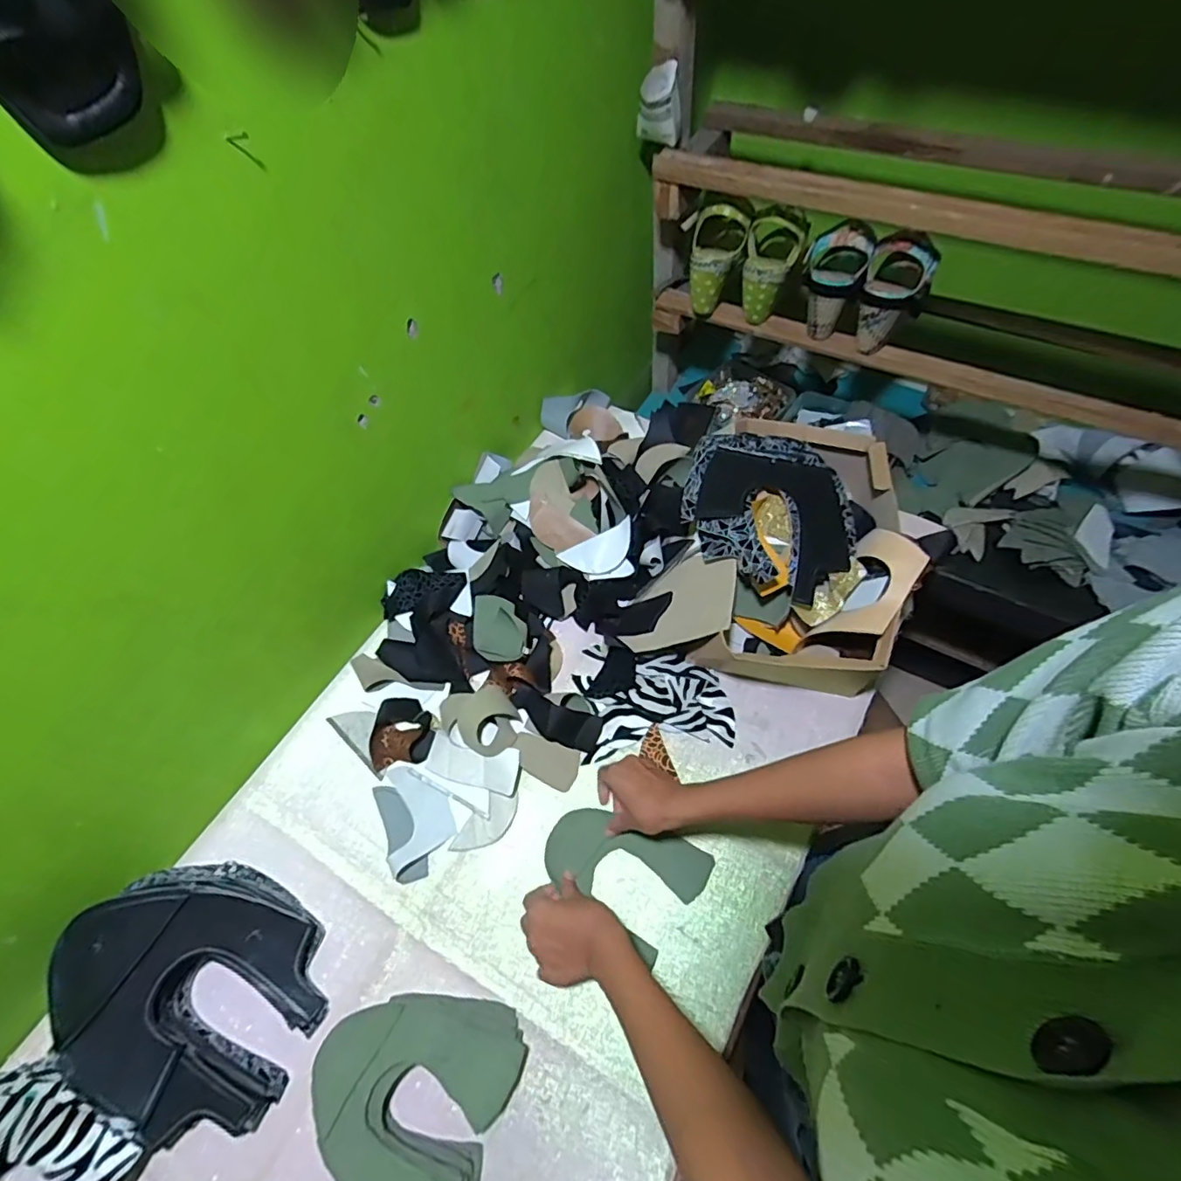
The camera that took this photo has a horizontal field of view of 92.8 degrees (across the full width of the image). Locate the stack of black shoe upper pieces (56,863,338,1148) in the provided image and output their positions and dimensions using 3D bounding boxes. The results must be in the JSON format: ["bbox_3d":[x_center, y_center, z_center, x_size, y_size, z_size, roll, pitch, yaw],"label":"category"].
[{"bbox_3d":[-0.388,0.380,0.538,0.244,0.096,0.193,26,65,18],"label":"stack of black shoe upper pieces"}]

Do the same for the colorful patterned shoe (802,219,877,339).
[{"bbox_3d":[0.343,-0.441,0.795,0.081,0.128,0.100,12,60,11],"label":"colorful patterned shoe"}]

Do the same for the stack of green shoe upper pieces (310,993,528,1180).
[{"bbox_3d":[-0.165,0.458,0.509,0.169,0.049,0.176,18,63,14],"label":"stack of green shoe upper pieces"}]

